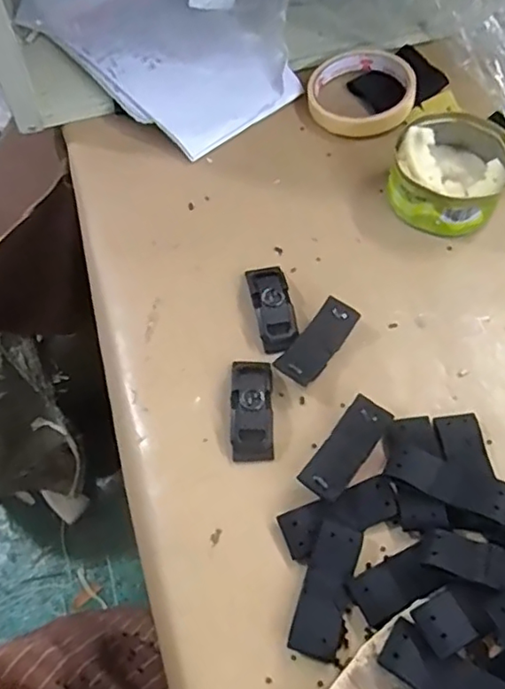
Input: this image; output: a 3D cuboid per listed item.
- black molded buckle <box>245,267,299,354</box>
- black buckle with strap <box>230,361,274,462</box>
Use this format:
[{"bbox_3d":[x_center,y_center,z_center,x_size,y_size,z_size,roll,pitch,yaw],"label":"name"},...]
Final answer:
[{"bbox_3d":[0.013,-0.026,0.398,0.025,0.015,0.062,-7,61,-8],"label":"black molded buckle"},{"bbox_3d":[0.000,0.037,0.366,0.025,0.016,0.066,-1,61,-1],"label":"black buckle with strap"}]

